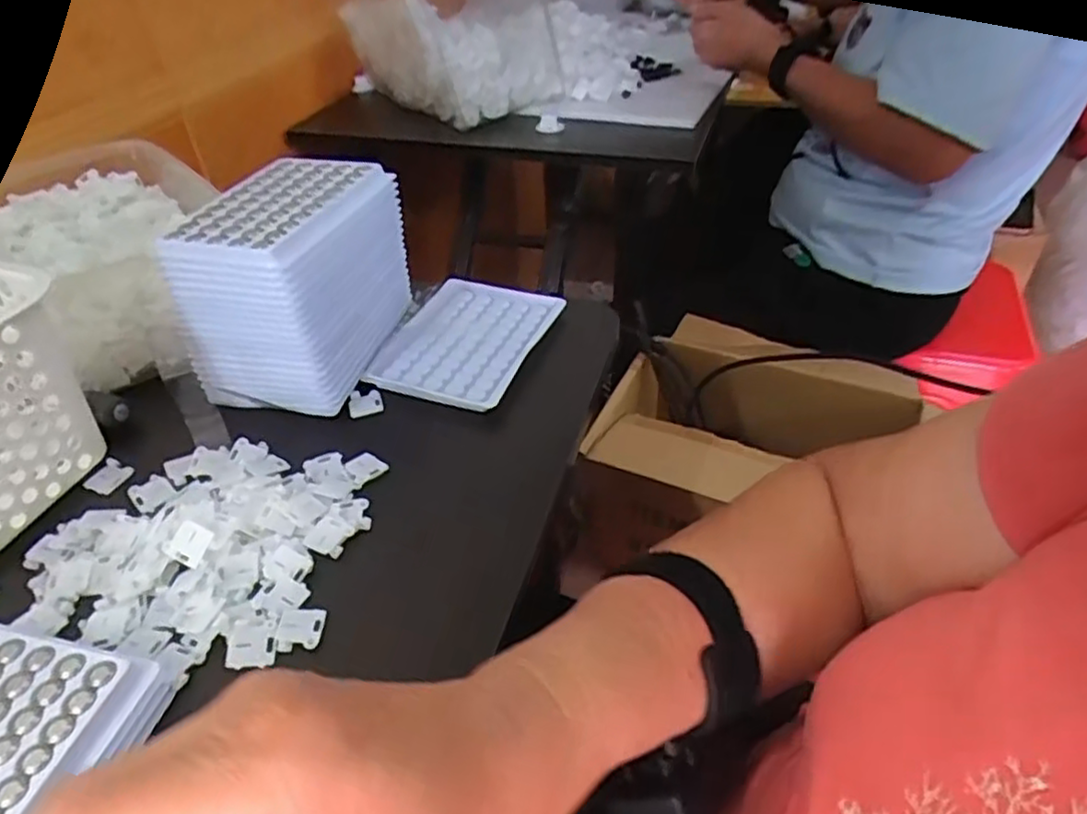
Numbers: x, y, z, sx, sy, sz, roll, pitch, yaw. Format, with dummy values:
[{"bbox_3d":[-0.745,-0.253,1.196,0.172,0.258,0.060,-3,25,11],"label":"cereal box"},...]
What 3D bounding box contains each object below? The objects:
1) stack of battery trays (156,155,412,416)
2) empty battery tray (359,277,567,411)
[{"bbox_3d":[-0.158,-0.082,0.448,0.095,0.108,0.129,9,42,14],"label":"stack of battery trays"},{"bbox_3d":[-0.053,-0.048,0.482,0.096,0.012,0.126,11,43,16],"label":"empty battery tray"}]

